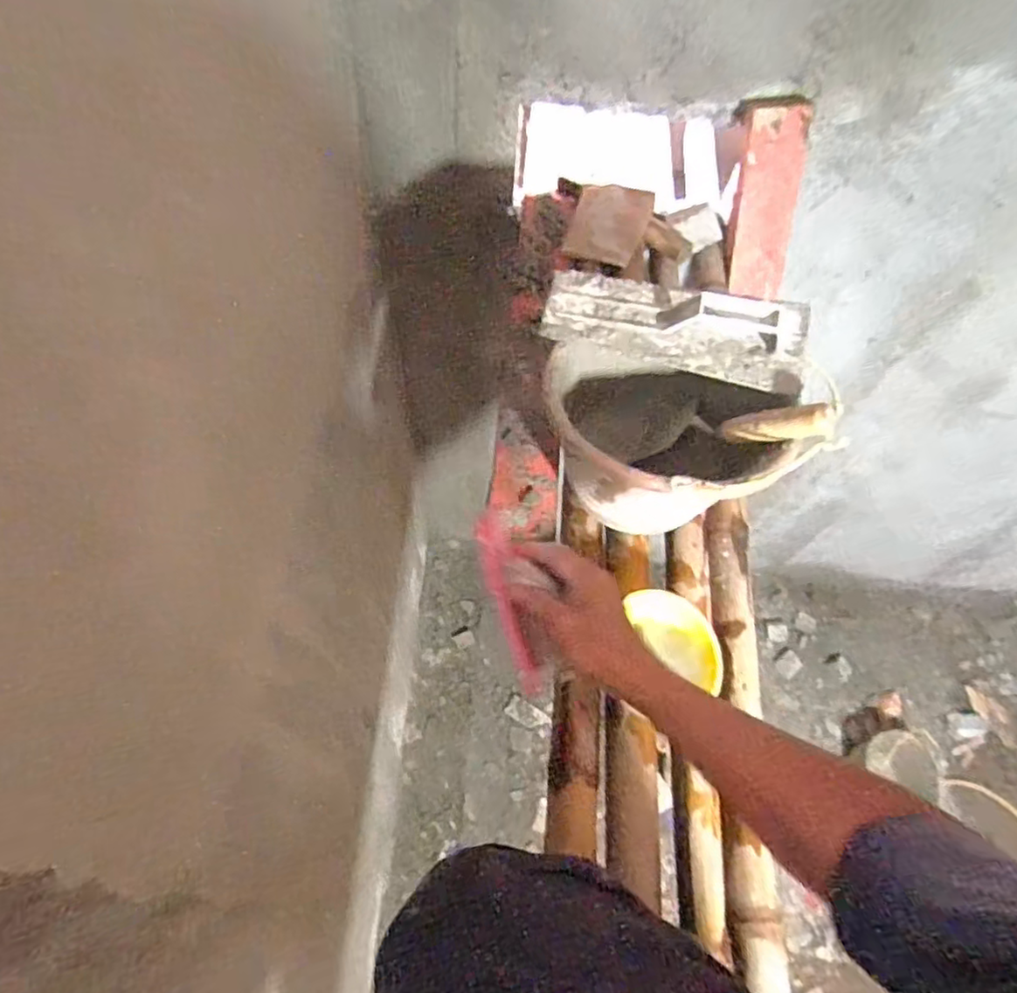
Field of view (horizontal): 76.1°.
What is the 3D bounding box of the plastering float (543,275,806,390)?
[{"bbox_3d":[0.175,-0.184,0.689,0.275,0.064,0.081,18,64,6],"label":"plastering float"}]

